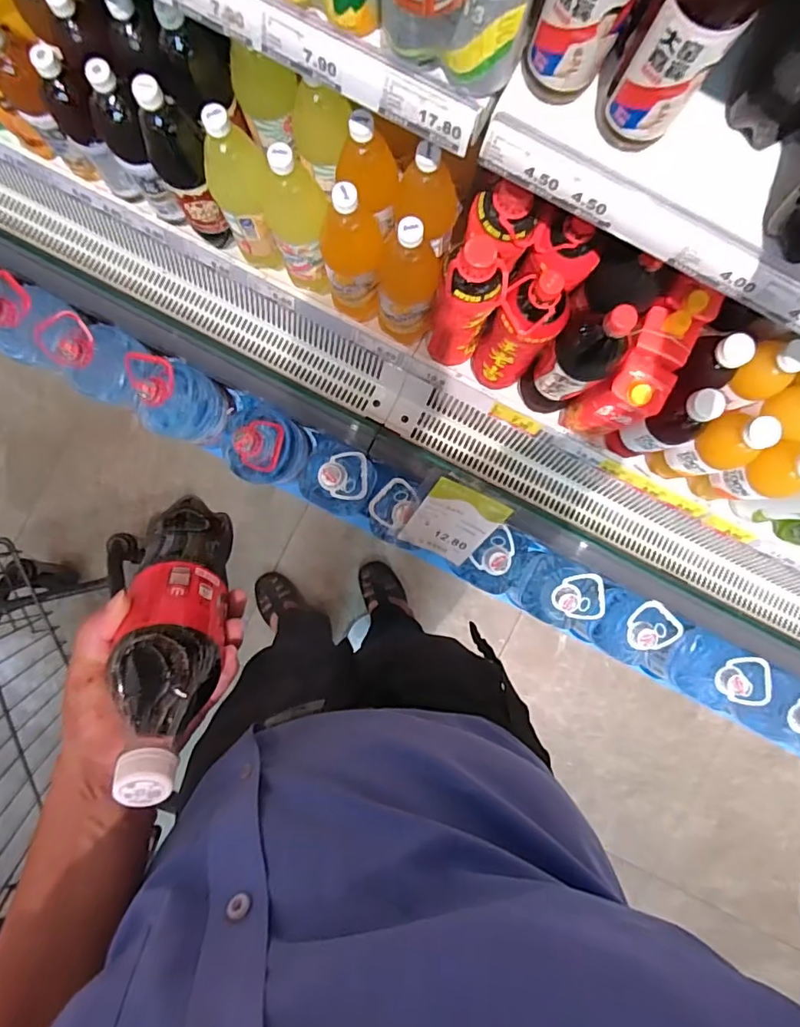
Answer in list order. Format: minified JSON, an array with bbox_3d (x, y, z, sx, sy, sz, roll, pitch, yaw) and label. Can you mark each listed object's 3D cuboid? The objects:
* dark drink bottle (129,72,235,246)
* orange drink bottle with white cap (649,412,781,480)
[{"bbox_3d":[-0.302,-0.486,0.754,0.074,0.274,0.081,0,90,0],"label":"dark drink bottle"},{"bbox_3d":[0.460,-0.096,0.794,0.075,0.235,0.078,-15,90,0],"label":"orange drink bottle with white cap"}]

